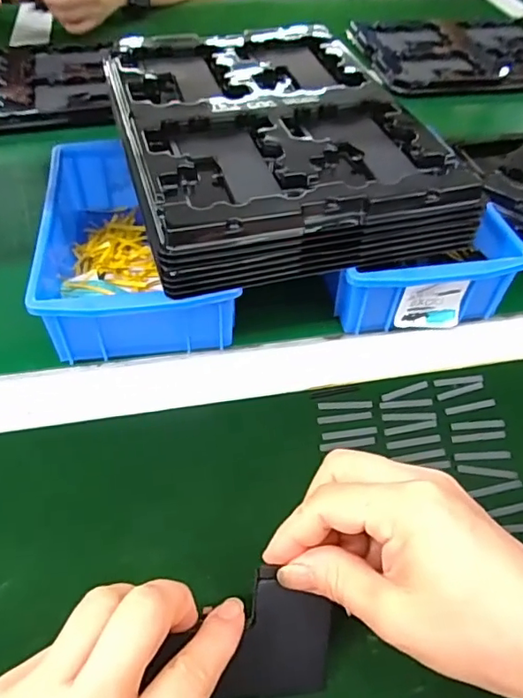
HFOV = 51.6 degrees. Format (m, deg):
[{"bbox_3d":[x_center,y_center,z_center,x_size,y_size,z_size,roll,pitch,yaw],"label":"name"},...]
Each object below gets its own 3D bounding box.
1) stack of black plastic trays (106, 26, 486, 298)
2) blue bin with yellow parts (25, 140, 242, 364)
[{"bbox_3d":[0.001,-0.171,0.428,0.213,0.051,0.288,-12,51,-12],"label":"stack of black plastic trays"},{"bbox_3d":[-0.097,-0.091,0.423,0.123,0.065,0.204,-7,49,-6],"label":"blue bin with yellow parts"}]

